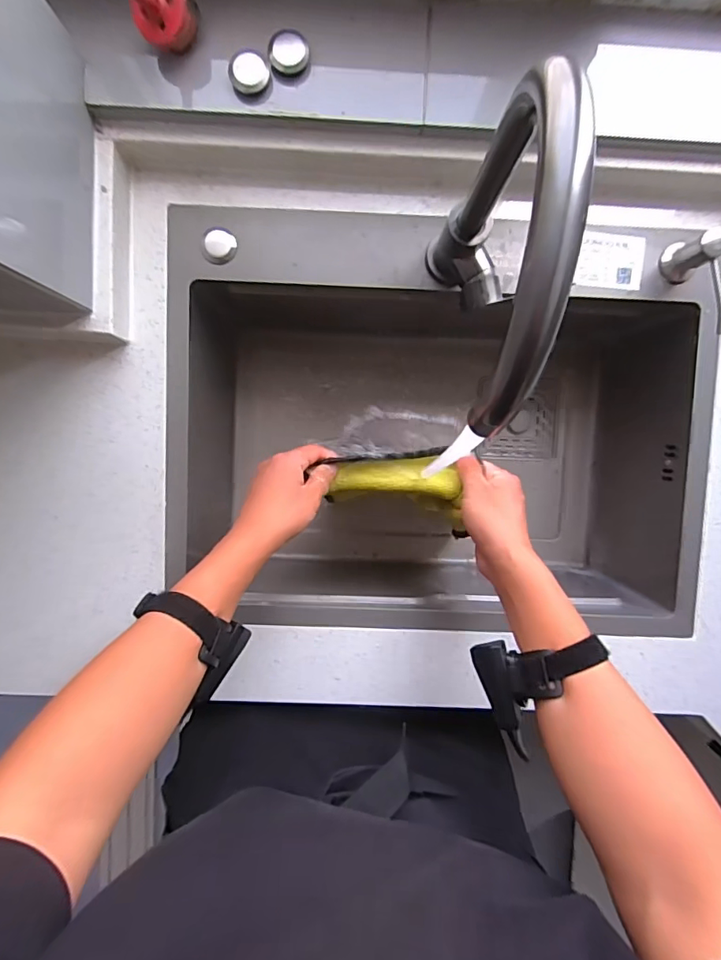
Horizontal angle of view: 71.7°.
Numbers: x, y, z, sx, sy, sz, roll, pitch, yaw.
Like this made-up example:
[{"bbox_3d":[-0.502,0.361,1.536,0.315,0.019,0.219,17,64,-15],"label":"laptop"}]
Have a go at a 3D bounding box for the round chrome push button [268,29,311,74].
[{"bbox_3d":[-0.064,-0.387,0.452,0.034,0.015,0.032,0,94,0],"label":"round chrome push button"}]

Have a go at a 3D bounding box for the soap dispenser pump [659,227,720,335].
[{"bbox_3d":[0.351,-0.202,0.515,0.037,0.057,0.100,-11,94,-1],"label":"soap dispenser pump"}]

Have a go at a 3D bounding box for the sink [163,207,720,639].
[{"bbox_3d":[0.085,-0.064,0.657,0.589,0.241,0.441,2,94,0],"label":"sink"}]

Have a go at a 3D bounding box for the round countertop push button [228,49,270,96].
[{"bbox_3d":[-0.100,-0.367,0.450,0.035,0.016,0.031,3,94,0],"label":"round countertop push button"}]

